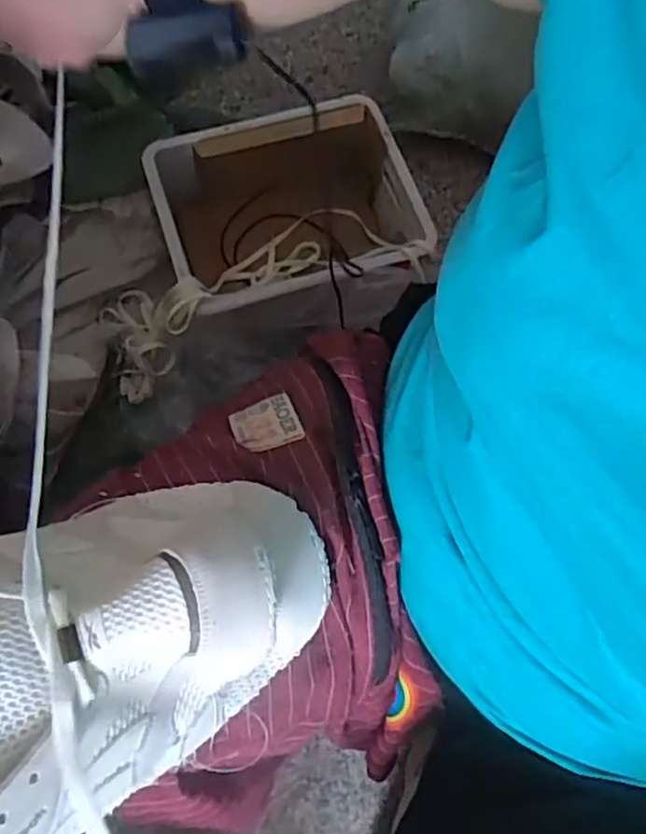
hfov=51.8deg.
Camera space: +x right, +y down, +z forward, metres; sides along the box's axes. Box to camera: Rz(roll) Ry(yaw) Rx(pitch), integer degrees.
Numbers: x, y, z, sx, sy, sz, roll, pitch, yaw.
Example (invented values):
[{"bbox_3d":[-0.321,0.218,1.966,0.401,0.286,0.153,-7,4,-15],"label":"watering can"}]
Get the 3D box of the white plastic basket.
[{"bbox_3d":[-0.039,-0.235,0.825,0.301,0.146,0.229,-13,71,-7],"label":"white plastic basket"}]

